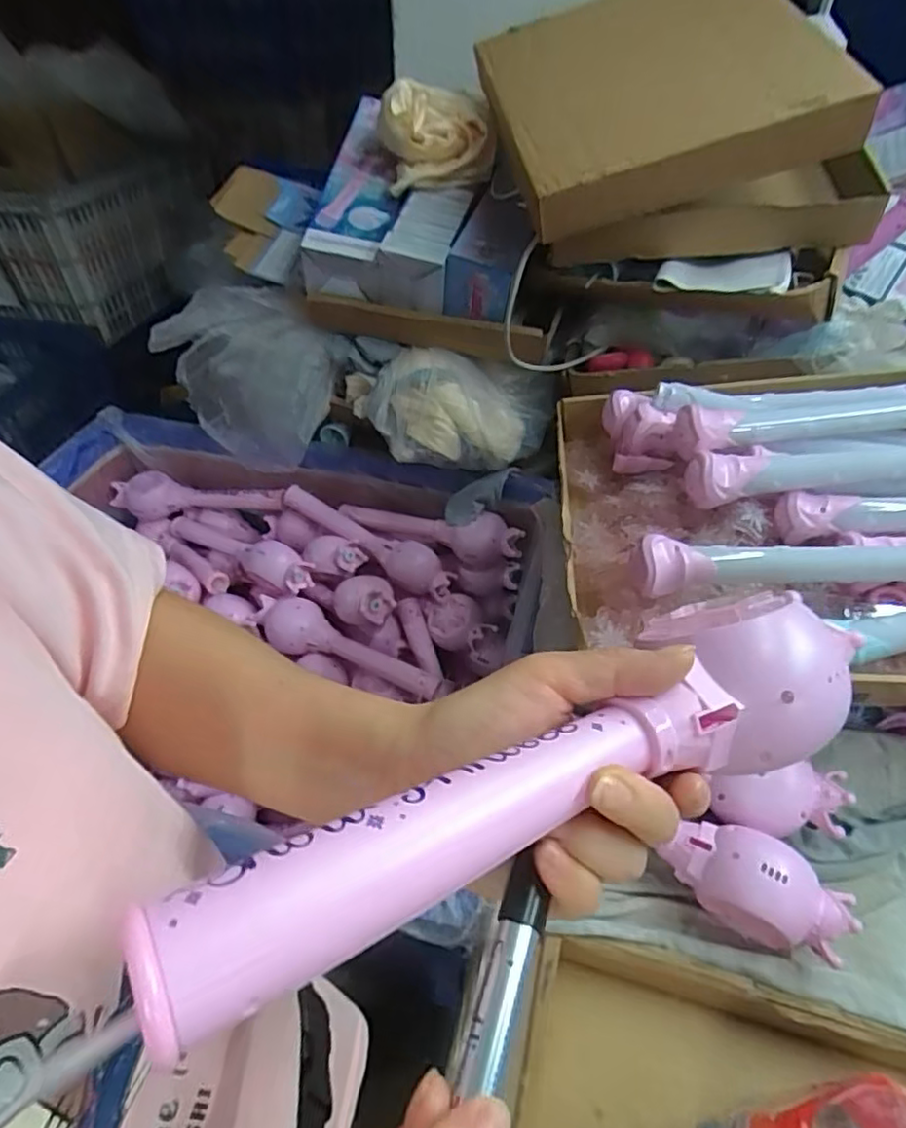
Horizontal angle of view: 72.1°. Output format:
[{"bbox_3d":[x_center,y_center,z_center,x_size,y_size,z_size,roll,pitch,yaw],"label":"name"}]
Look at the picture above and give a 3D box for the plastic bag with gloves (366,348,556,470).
[{"bbox_3d":[0.011,-0.217,0.883,0.263,0.125,0.097,4,45,4],"label":"plastic bag with gloves"}]

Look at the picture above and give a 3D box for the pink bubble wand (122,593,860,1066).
[{"bbox_3d":[0.037,0.069,0.207,0.258,0.042,0.055,-15,46,-27],"label":"pink bubble wand"}]

